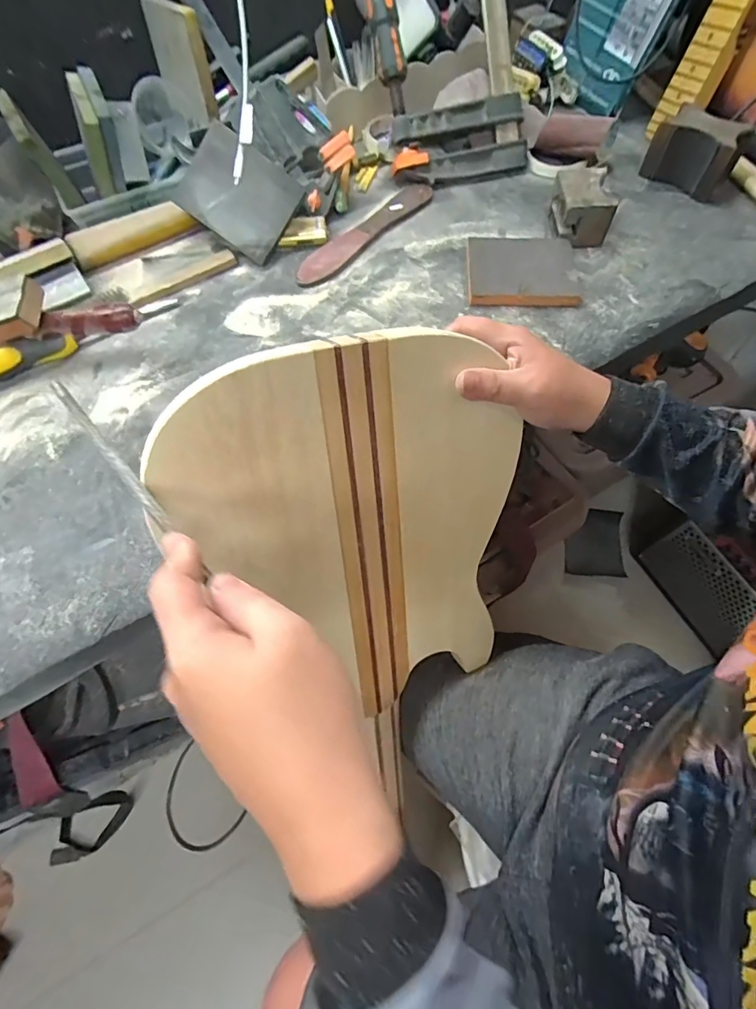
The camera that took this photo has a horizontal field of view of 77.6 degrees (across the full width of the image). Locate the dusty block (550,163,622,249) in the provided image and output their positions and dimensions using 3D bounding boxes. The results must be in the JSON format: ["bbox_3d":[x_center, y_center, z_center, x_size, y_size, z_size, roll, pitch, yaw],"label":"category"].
[{"bbox_3d":[0.238,-0.345,0.549,0.061,0.054,0.073,3,65,3],"label":"dusty block"}]

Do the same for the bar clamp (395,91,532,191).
[{"bbox_3d":[0.103,-0.464,0.603,0.175,0.061,0.073,-12,65,-4],"label":"bar clamp"}]

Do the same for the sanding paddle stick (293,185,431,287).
[{"bbox_3d":[-0.014,-0.332,0.574,0.219,0.011,0.041,-43,77,-16],"label":"sanding paddle stick"}]

